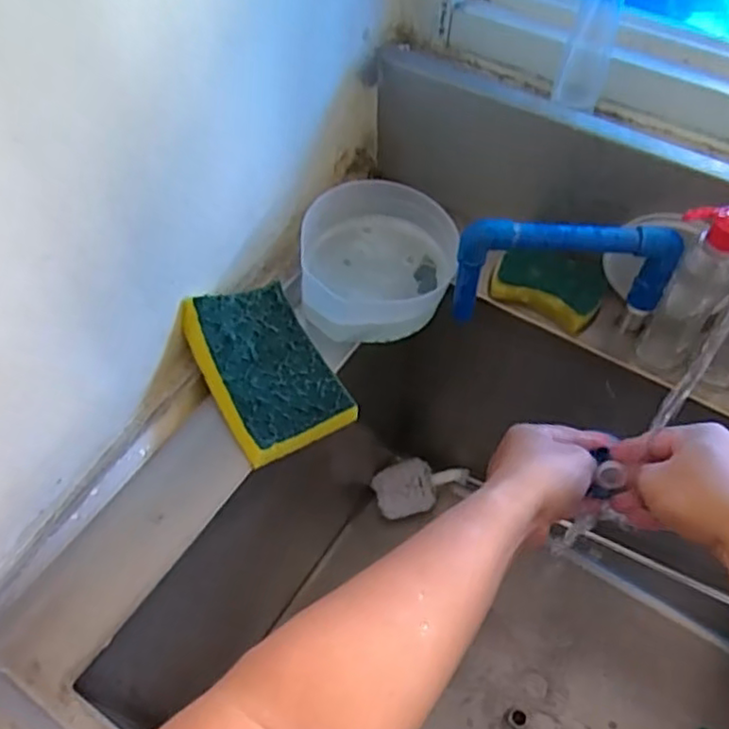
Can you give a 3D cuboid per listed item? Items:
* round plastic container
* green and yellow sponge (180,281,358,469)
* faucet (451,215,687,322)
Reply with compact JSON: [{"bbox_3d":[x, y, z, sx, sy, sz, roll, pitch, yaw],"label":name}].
[{"bbox_3d":[0.014,-0.099,0.620,0.136,0.068,0.149,5,55,3],"label":"round plastic container"},{"bbox_3d":[-0.080,0.002,0.553,0.095,0.031,0.140,-22,72,-29],"label":"green and yellow sponge"},{"bbox_3d":[0.167,-0.077,0.569,0.173,0.101,0.026,6,55,4],"label":"faucet"}]

